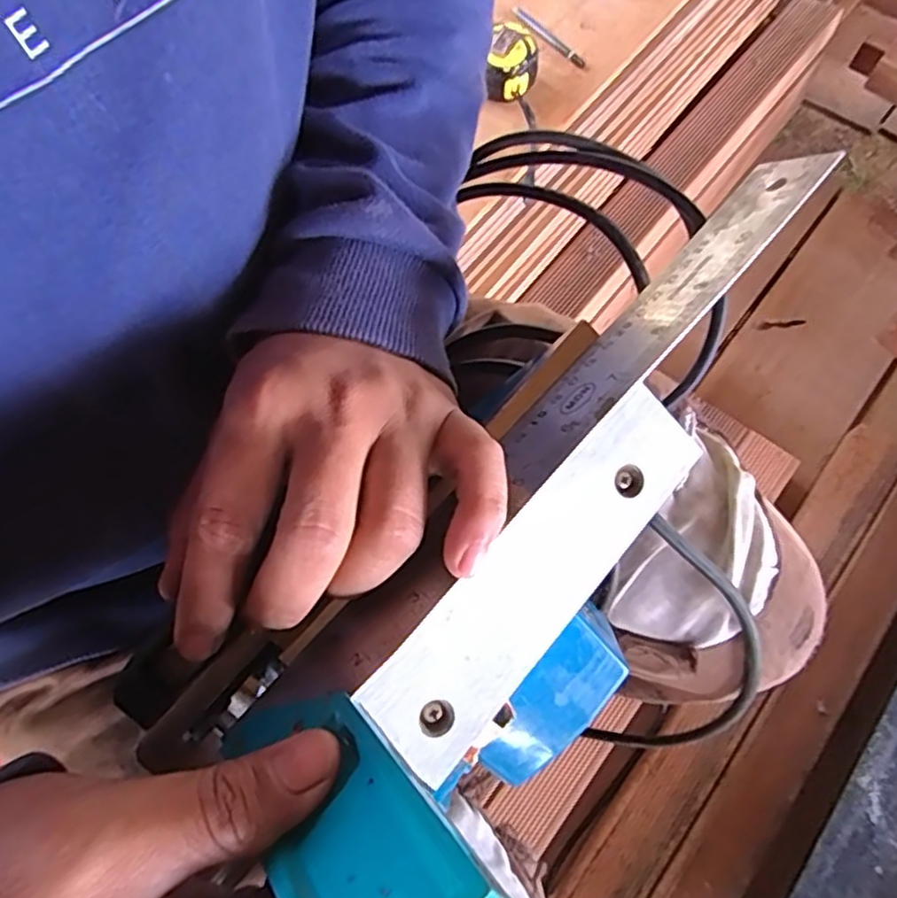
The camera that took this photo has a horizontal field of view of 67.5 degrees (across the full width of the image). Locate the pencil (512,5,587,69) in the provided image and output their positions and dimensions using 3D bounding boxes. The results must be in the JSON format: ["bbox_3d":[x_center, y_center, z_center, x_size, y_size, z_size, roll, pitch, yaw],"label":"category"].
[{"bbox_3d":[0.106,-0.438,0.712,0.011,0.007,0.111,-36,73,-12],"label":"pencil"}]

